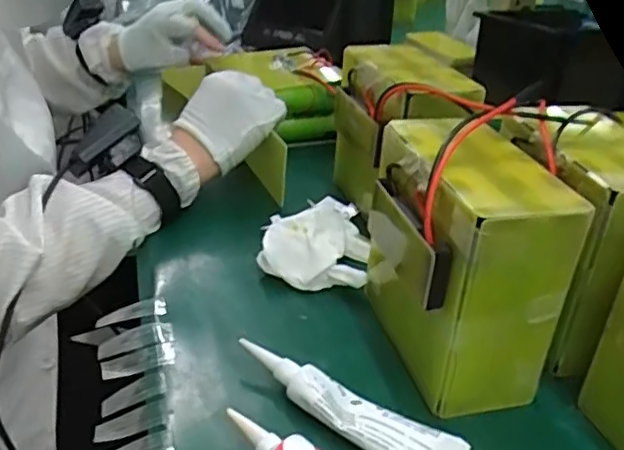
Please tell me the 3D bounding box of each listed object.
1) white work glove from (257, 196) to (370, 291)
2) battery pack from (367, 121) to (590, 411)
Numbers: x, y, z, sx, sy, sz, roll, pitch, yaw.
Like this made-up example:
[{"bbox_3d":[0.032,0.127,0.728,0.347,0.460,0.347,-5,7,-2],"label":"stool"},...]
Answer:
[{"bbox_3d":[0.004,0.013,0.554,0.089,0.042,0.103,5,30,4],"label":"white work glove"},{"bbox_3d":[0.098,0.019,0.427,0.085,0.145,0.140,-4,30,-12],"label":"battery pack"}]

